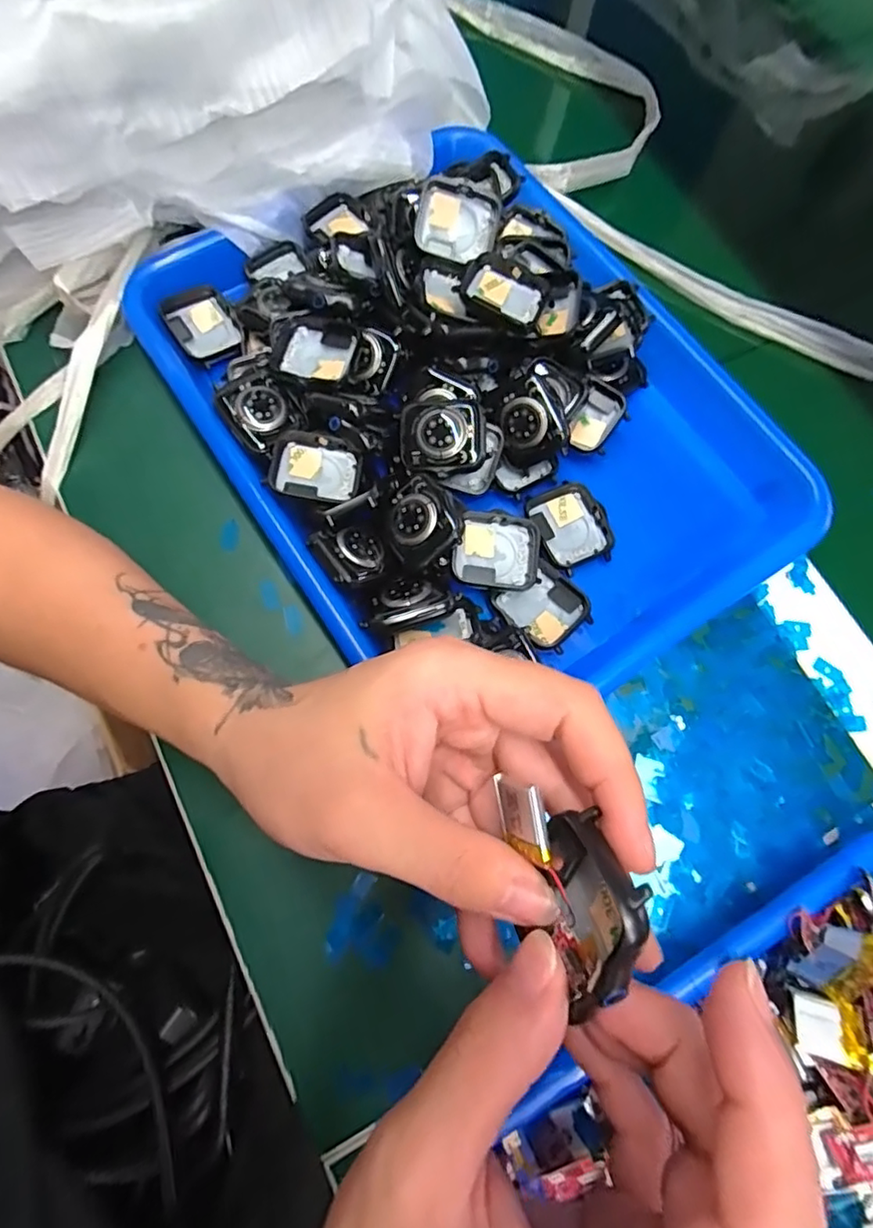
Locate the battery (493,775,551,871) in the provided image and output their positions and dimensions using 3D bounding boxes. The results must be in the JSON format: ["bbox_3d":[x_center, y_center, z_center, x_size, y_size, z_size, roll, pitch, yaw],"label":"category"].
[{"bbox_3d":[0.023,0.057,0.160,0.004,0.017,0.021,-7,85,-33],"label":"battery"}]

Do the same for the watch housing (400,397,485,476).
[{"bbox_3d":[0.003,-0.089,0.292,0.040,0.009,0.038,-2,89,7],"label":"watch housing"}]

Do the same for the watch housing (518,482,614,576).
[{"bbox_3d":[0.070,-0.045,0.306,0.038,0.010,0.044,-16,73,-8],"label":"watch housing"}]

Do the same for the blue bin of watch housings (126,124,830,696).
[{"bbox_3d":[0.021,-0.114,0.308,0.262,0.056,0.315,-28,75,-11],"label":"blue bin of watch housings"}]

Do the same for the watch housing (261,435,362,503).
[{"bbox_3d":[-0.060,-0.070,0.290,0.043,0.011,0.034,6,72,0],"label":"watch housing"}]

